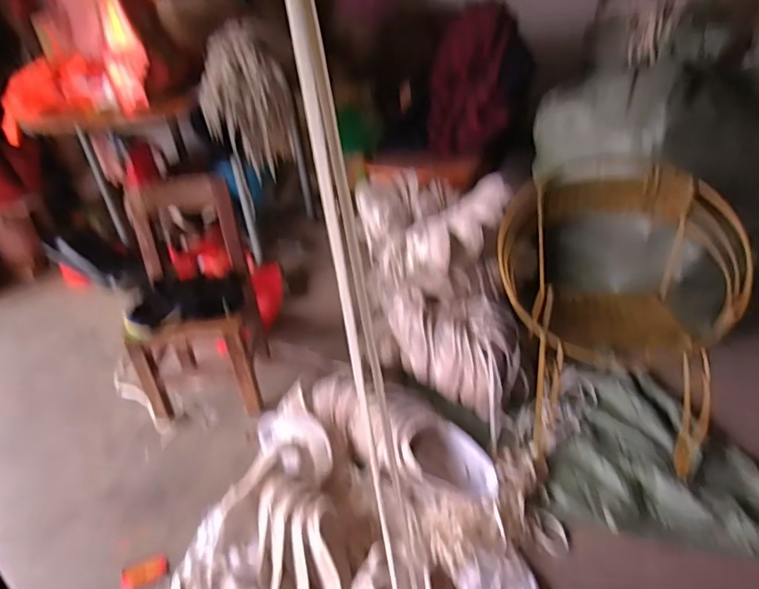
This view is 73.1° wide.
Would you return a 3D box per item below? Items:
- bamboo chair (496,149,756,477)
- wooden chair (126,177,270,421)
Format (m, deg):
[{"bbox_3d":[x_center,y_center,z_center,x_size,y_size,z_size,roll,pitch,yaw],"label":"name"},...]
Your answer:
[{"bbox_3d":[0.594,0.054,1.327,0.559,0.573,0.521,6,35,17],"label":"bamboo chair"},{"bbox_3d":[-0.526,0.034,1.507,0.336,0.537,0.411,-9,33,-4],"label":"wooden chair"}]

